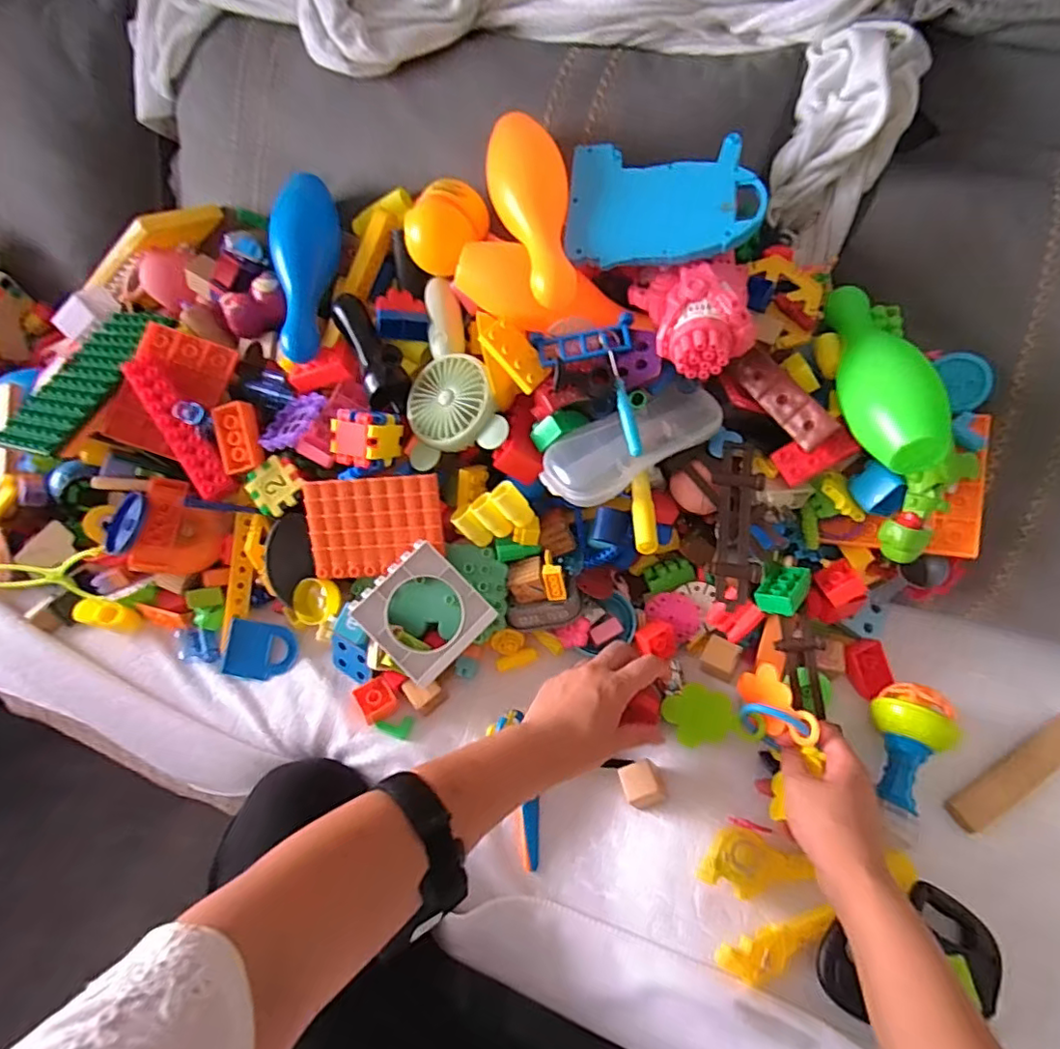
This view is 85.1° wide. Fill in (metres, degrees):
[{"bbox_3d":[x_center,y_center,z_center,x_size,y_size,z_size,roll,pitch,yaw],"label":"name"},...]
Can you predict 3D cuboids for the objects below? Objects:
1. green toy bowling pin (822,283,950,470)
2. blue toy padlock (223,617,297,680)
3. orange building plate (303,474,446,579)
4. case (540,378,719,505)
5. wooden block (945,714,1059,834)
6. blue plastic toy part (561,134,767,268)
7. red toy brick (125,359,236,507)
[{"bbox_3d":[0.281,-0.130,0.463,0.063,0.049,0.208,2,52,4],"label":"green toy bowling pin"},{"bbox_3d":[-0.269,0.128,0.577,0.068,0.012,0.056,17,87,-7],"label":"blue toy padlock"},{"bbox_3d":[-0.143,0.003,0.535,0.123,0.010,0.090,-3,101,6],"label":"orange building plate"},{"bbox_3d":[0.084,-0.073,0.498,0.155,0.030,0.066,-29,65,-11],"label":"case"},{"bbox_3d":[0.426,0.214,0.500,0.153,0.011,0.030,-29,65,-11],"label":"wooden block"},{"bbox_3d":[0.106,-0.262,0.464,0.150,0.008,0.116,1,75,17],"label":"blue plastic toy part"},{"bbox_3d":[-0.345,-0.096,0.564,0.033,0.031,0.156,-34,86,-13],"label":"red toy brick"}]

